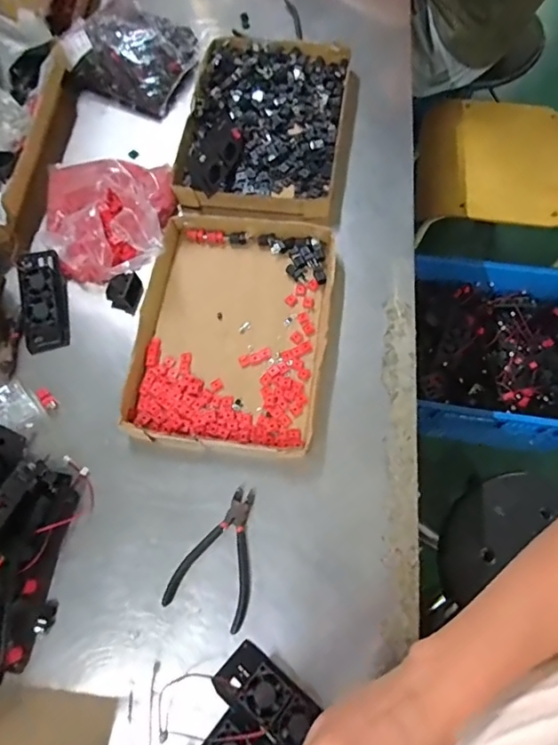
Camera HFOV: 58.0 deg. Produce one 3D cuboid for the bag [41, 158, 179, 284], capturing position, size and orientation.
[{"bbox_3d":[-0.248,-0.228,0.706,0.197,0.070,0.203,1,69,3],"label":"bag"}]

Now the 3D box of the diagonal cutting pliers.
[{"bbox_3d":[-0.064,0.198,0.562,0.089,0.013,0.140,15,71,8],"label":"diagonal cutting pliers"}]

